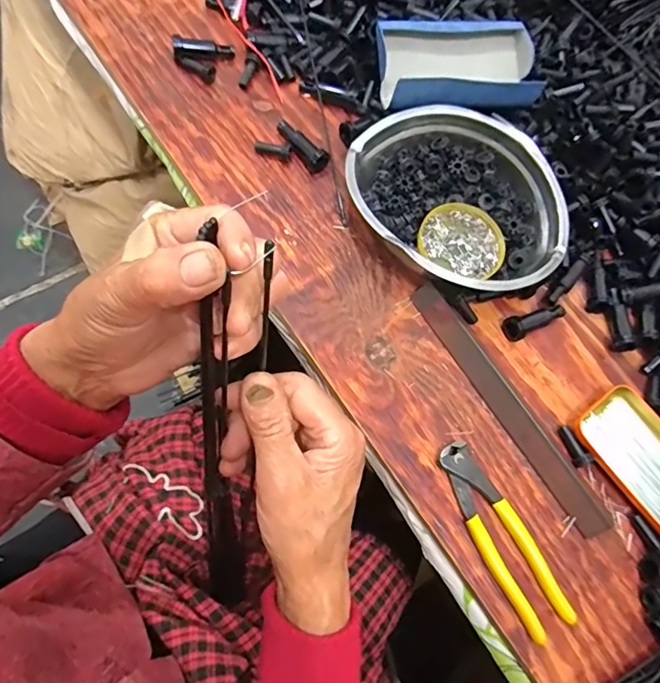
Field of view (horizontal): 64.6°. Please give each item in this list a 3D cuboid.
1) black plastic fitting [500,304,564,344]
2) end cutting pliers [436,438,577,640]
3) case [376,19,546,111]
[{"bbox_3d":[0.201,-0.020,0.514,0.076,0.020,0.020,-19,71,-25],"label":"black plastic fitting"},{"bbox_3d":[0.142,0.161,0.436,0.044,0.019,0.162,-24,75,-17],"label":"end cutting pliers"},{"bbox_3d":[0.137,-0.286,0.548,0.175,0.054,0.108,-7,71,-12],"label":"case"}]

